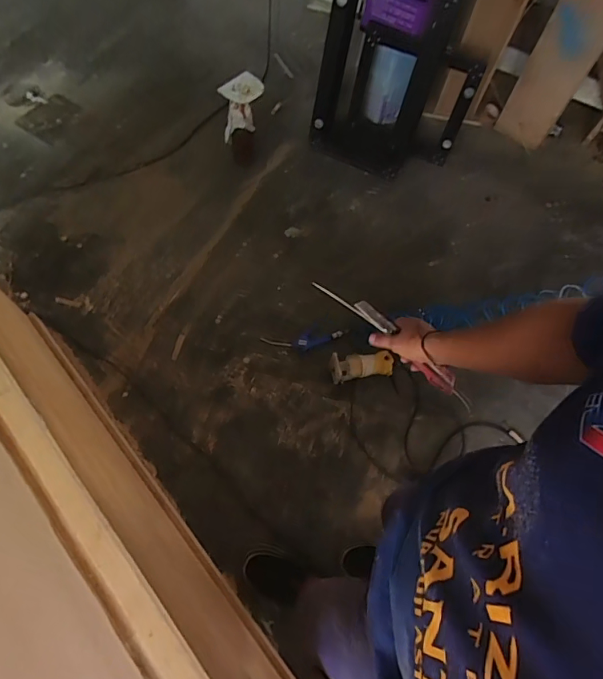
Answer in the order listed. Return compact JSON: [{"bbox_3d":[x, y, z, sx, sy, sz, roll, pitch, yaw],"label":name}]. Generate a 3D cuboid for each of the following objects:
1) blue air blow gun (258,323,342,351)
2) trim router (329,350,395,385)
[{"bbox_3d":[0.004,-0.003,1.523,0.262,0.028,0.083,-17,66,-12],"label":"blue air blow gun"},{"bbox_3d":[0.195,0.084,1.449,0.197,0.077,0.074,-3,60,-4],"label":"trim router"}]

